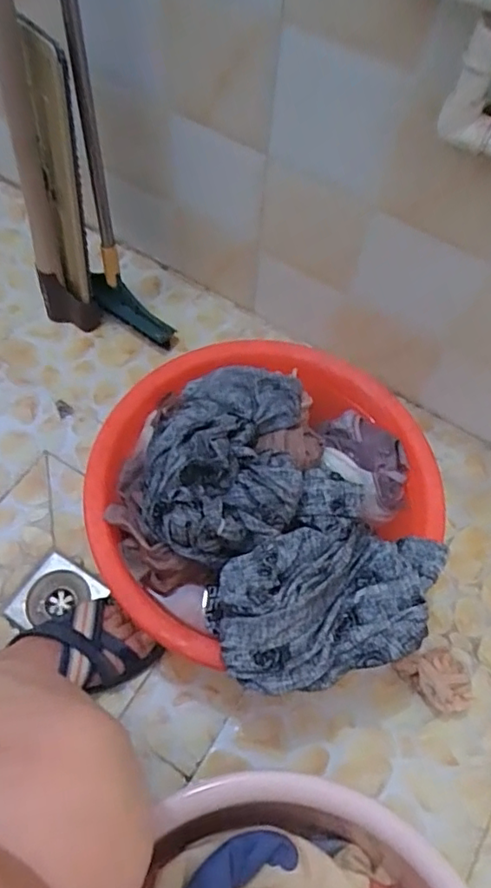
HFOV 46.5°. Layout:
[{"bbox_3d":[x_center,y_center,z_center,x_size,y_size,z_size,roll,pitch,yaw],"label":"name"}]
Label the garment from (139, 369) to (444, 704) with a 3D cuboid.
[{"bbox_3d":[0.041,0.064,0.624,0.302,0.108,0.378,-34,70,-19],"label":"garment"}]

